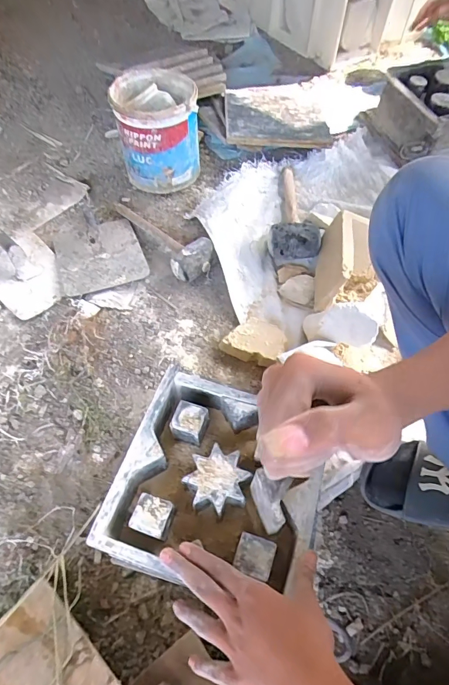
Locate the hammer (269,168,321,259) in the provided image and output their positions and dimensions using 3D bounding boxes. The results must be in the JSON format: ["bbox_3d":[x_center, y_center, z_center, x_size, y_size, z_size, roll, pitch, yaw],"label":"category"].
[{"bbox_3d":[0.163,-0.293,0.880,0.101,0.057,0.274,9,58,6],"label":"hammer"}]

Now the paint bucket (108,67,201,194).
[{"bbox_3d":[-0.148,-0.472,0.922,0.171,0.191,0.170,0,58,0],"label":"paint bucket"}]

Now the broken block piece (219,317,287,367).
[{"bbox_3d":[0.053,-0.004,0.721,0.106,0.031,0.081,15,59,9],"label":"broken block piece"}]

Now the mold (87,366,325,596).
[{"bbox_3d":[-0.006,0.171,0.494,0.224,0.062,0.224,16,59,10],"label":"mold"}]

